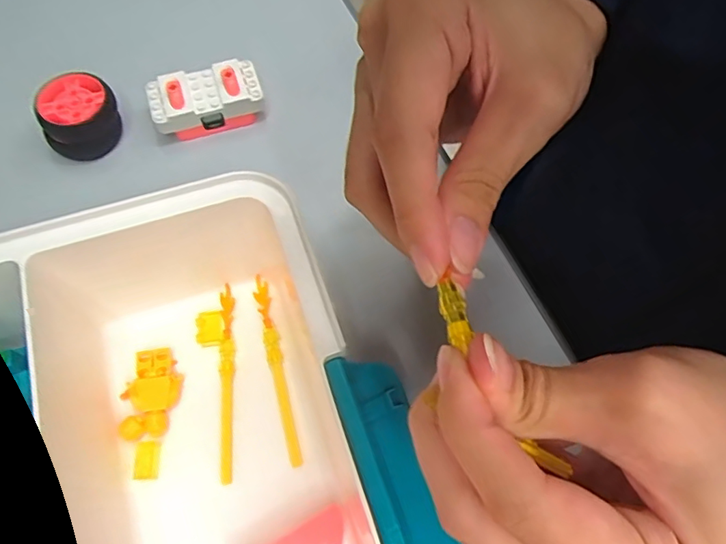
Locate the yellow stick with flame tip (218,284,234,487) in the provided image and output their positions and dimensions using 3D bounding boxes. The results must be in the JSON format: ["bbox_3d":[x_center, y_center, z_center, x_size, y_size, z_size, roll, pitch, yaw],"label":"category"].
[{"bbox_3d":[-0.065,0.050,0.258,0.007,0.004,0.091,-4,66,-3],"label":"yellow stick with flame tip"}]

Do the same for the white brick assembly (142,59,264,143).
[{"bbox_3d":[-0.092,-0.101,0.318,0.063,0.024,0.032,-17,67,-8],"label":"white brick assembly"}]

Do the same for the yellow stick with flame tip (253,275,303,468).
[{"bbox_3d":[-0.042,0.045,0.262,0.007,0.005,0.092,-13,66,-7],"label":"yellow stick with flame tip"}]

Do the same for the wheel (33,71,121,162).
[{"bbox_3d":[-0.160,-0.087,0.308,0.040,0.027,0.036,-25,68,-12],"label":"wheel"}]

